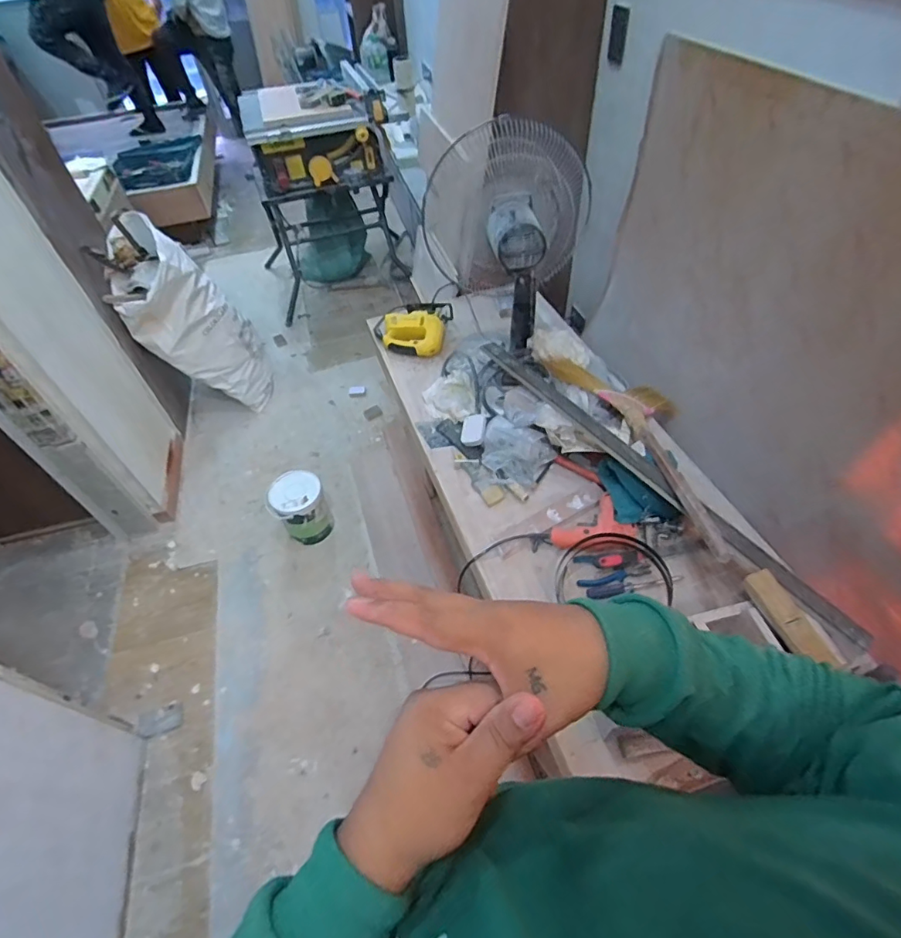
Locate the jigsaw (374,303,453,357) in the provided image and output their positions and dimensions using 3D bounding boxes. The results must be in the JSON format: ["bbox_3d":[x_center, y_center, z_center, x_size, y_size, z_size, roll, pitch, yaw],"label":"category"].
[{"bbox_3d":[-0.125,-0.449,1.560,0.219,0.061,0.228,9,52,11],"label":"jigsaw"}]

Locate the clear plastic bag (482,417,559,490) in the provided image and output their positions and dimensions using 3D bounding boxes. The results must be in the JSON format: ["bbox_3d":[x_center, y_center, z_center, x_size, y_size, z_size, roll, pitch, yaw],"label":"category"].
[{"bbox_3d":[0.151,-0.037,1.213,0.174,0.080,0.123,25,56,22],"label":"clear plastic bag"}]

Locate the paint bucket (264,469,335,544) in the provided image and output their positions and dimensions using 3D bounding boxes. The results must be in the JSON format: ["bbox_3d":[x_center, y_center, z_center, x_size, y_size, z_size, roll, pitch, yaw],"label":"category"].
[{"bbox_3d":[-0.500,0.133,1.690,0.175,0.230,0.152,0,50,4],"label":"paint bucket"}]

